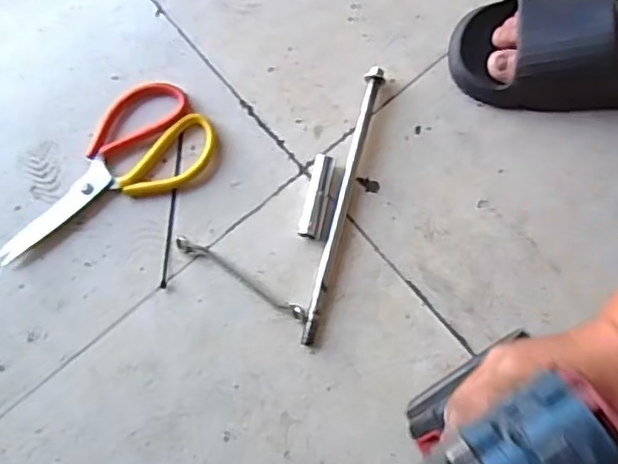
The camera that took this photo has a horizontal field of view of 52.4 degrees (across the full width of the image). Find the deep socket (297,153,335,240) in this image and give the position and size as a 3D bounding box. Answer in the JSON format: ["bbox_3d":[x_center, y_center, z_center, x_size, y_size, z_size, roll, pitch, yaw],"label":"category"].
[{"bbox_3d":[0.008,-0.033,0.597,0.022,0.019,0.082,11,77,3],"label":"deep socket"}]

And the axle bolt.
[{"bbox_3d":[0.034,-0.029,0.596,0.016,0.017,0.274,13,77,3],"label":"axle bolt"}]

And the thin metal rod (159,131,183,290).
[{"bbox_3d":[-0.132,-0.023,0.604,0.005,0.005,0.153,4,77,1],"label":"thin metal rod"}]

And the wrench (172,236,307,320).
[{"bbox_3d":[-0.064,0.043,0.583,0.138,0.008,0.015,30,79,7],"label":"wrench"}]

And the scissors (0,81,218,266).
[{"bbox_3d":[-0.205,-0.064,0.609,0.228,0.010,0.109,-28,78,-6],"label":"scissors"}]

